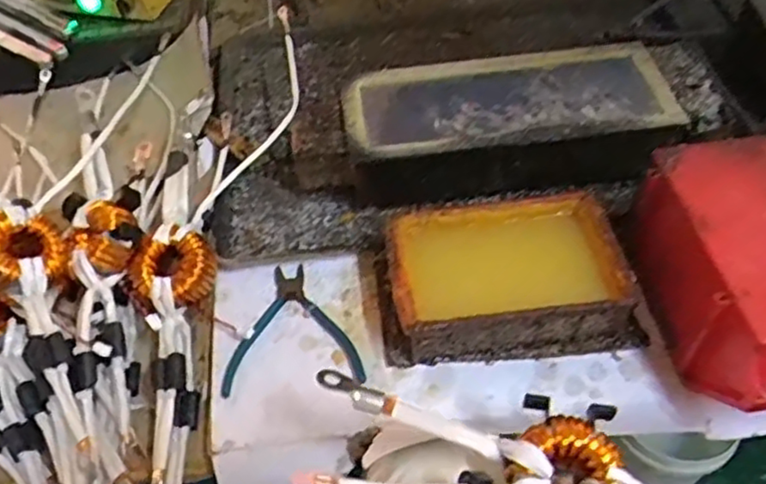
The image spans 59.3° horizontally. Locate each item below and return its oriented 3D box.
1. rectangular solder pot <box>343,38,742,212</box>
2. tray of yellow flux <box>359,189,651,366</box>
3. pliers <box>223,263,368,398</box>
[{"bbox_3d":[0.154,-0.128,0.735,0.376,0.105,0.170,1,51,4],"label":"rectangular solder pot"},{"bbox_3d":[0.109,0.030,0.625,0.249,0.067,0.146,-5,51,-1],"label":"tray of yellow flux"},{"bbox_3d":[-0.085,0.074,0.634,0.124,0.015,0.135,-6,51,-1],"label":"pliers"}]

